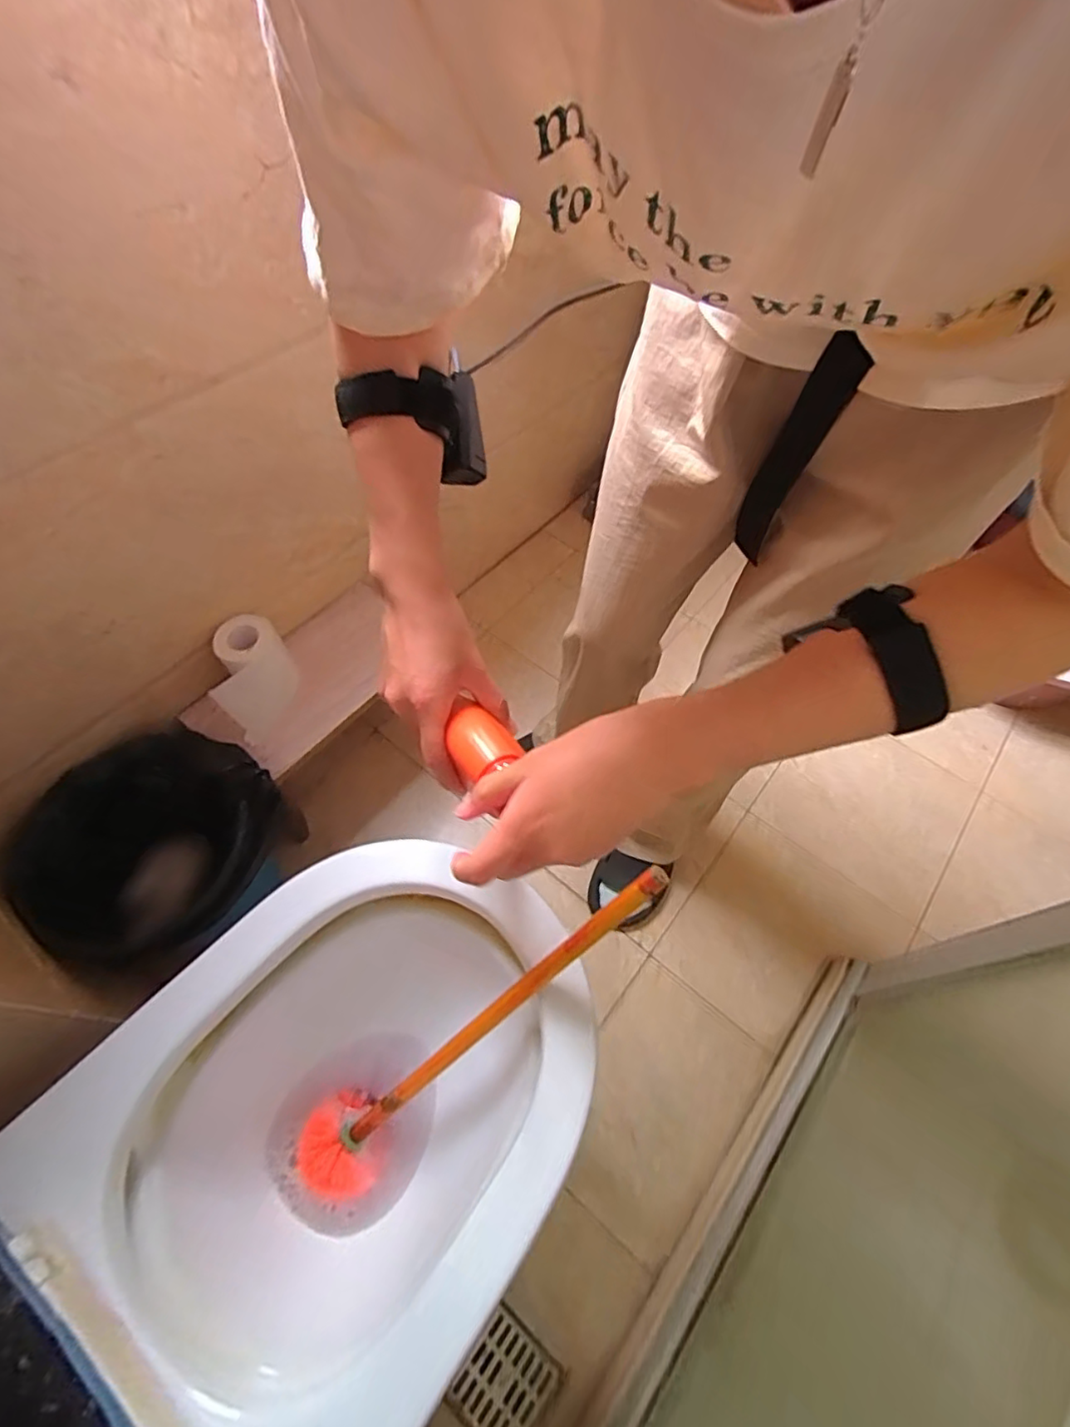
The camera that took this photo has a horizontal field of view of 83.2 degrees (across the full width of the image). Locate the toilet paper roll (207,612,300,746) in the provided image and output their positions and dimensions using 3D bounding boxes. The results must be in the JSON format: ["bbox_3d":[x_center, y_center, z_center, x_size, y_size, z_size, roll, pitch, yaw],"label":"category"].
[{"bbox_3d":[-0.386,-0.049,0.835,0.088,0.104,0.146,-9,59,-8],"label":"toilet paper roll"}]

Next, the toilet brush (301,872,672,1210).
[{"bbox_3d":[-0.049,0.294,0.554,0.477,0.088,0.093,-46,64,17],"label":"toilet brush"}]

